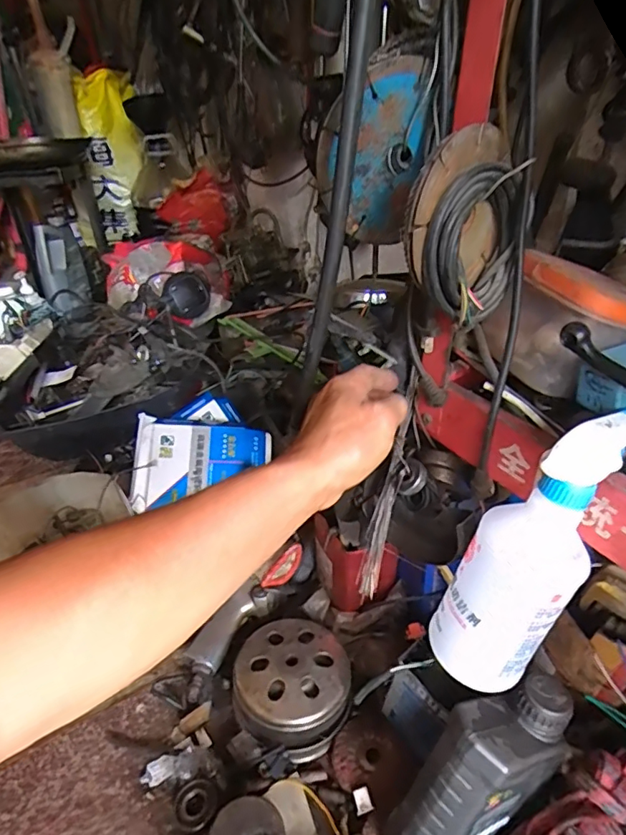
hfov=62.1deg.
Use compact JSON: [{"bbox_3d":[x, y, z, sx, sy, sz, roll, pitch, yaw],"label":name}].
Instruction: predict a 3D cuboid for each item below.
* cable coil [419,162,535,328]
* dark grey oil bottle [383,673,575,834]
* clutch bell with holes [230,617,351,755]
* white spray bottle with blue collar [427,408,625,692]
[{"bbox_3d":[0.103,-0.110,0.333,0.031,0.093,0.077,23,39,34],"label":"cable coil"},{"bbox_3d":[0.141,0.317,0.456,0.112,0.225,0.066,20,15,-39],"label":"dark grey oil bottle"},{"bbox_3d":[-0.026,0.306,0.606,0.129,0.061,0.129,0,31,0],"label":"clutch bell with holes"},{"bbox_3d":[0.142,0.094,0.351,0.074,0.222,0.066,8,22,-35],"label":"white spray bottle with blue collar"}]

